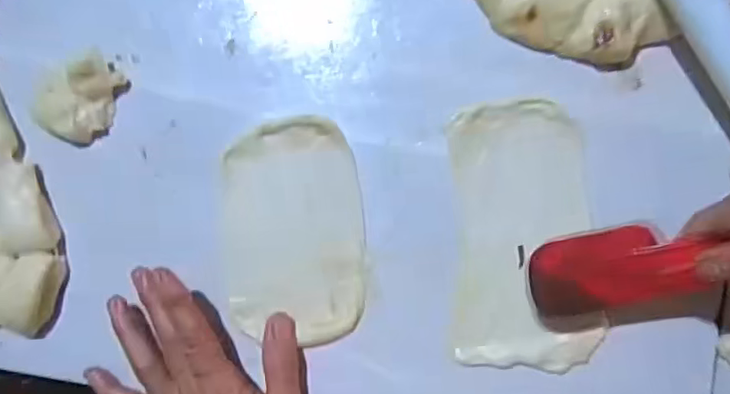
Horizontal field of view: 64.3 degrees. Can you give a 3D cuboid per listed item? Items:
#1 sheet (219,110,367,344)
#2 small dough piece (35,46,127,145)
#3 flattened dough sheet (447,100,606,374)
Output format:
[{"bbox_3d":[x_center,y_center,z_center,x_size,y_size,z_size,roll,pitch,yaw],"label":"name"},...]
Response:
[{"bbox_3d":[-0.047,0.021,0.372,0.089,0.008,0.138,-4,88,6],"label":"sheet"},{"bbox_3d":[-0.184,-0.063,0.377,0.058,0.020,0.039,-43,85,4],"label":"small dough piece"},{"bbox_3d":[0.097,0.023,0.361,0.082,0.008,0.161,-1,89,7],"label":"flattened dough sheet"}]

